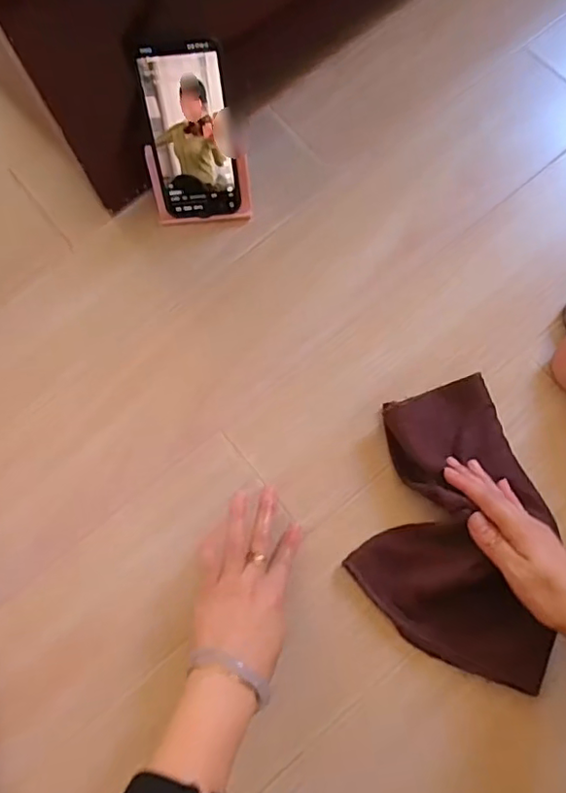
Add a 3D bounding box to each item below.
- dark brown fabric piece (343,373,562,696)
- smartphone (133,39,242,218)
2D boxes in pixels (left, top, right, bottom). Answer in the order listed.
[{"bbox_3d":[0.157,0.105,0.498,0.163,0.048,0.238,14,75,5],"label":"dark brown fabric piece"},{"bbox_3d":[-0.086,-0.247,0.549,0.075,0.159,0.010,-6,45,1],"label":"smartphone"}]

